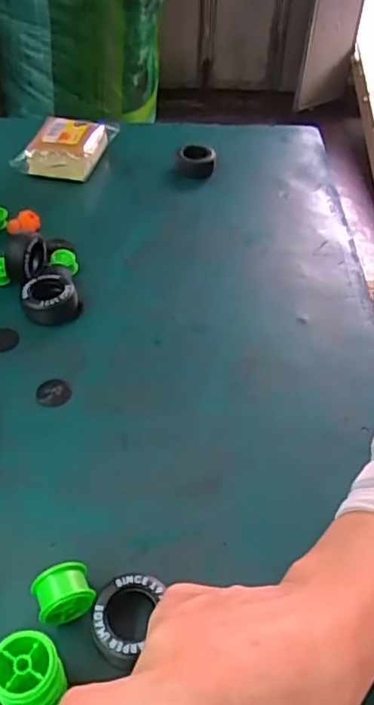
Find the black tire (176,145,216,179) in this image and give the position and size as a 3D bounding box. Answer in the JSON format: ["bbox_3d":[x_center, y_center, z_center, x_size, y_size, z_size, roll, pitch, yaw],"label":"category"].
[{"bbox_3d":[0.011,-0.233,0.724,0.046,0.022,0.038,1,46,-2],"label":"black tire"}]

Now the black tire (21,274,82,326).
[{"bbox_3d":[-0.127,-0.051,0.553,0.049,0.023,0.045,-18,50,-19],"label":"black tire"}]

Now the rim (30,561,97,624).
[{"bbox_3d":[-0.074,0.147,0.359,0.032,0.035,0.026,-17,50,-18],"label":"rim"}]

